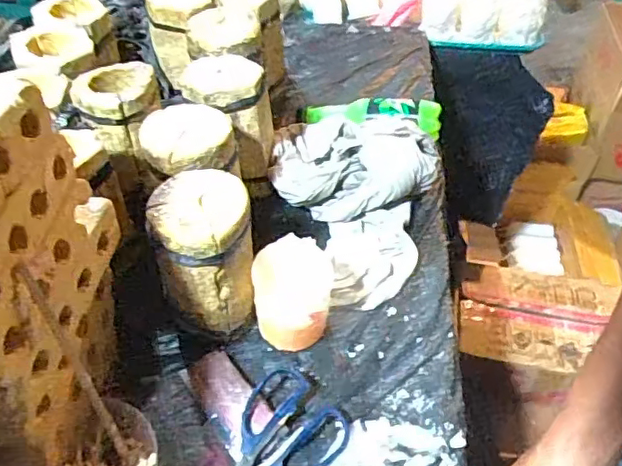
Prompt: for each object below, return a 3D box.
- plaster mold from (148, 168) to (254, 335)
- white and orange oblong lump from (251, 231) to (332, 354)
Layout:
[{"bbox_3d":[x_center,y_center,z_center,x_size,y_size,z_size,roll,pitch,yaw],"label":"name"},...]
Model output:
[{"bbox_3d":[-0.097,0.028,0.557,0.089,0.156,0.089,-10,47,-9],"label":"plaster mold"},{"bbox_3d":[-0.017,0.064,0.567,0.074,0.099,0.072,0,47,0],"label":"white and orange oblong lump"}]

